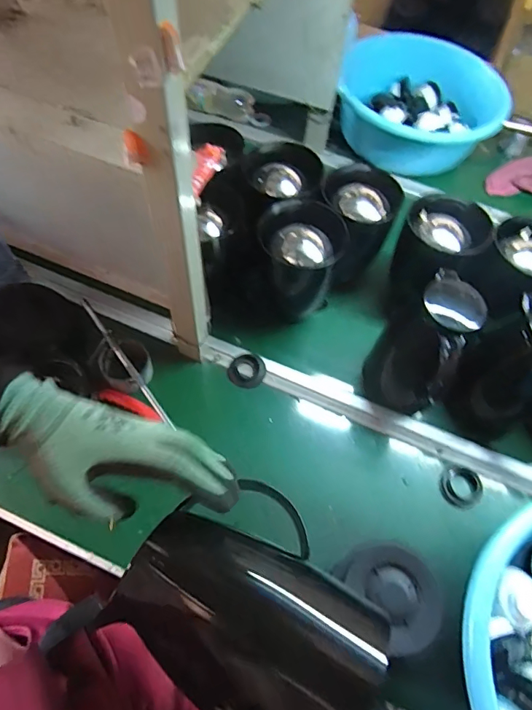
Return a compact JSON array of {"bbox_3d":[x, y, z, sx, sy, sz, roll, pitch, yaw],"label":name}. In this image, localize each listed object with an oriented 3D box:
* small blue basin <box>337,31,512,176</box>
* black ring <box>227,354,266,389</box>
[{"bbox_3d":[0.334,-0.577,1.023,0.329,0.126,0.316,2,60,-3],"label":"small blue basin"},{"bbox_3d":[-0.031,0.028,0.745,0.061,0.020,0.053,-15,63,-12],"label":"black ring"}]

